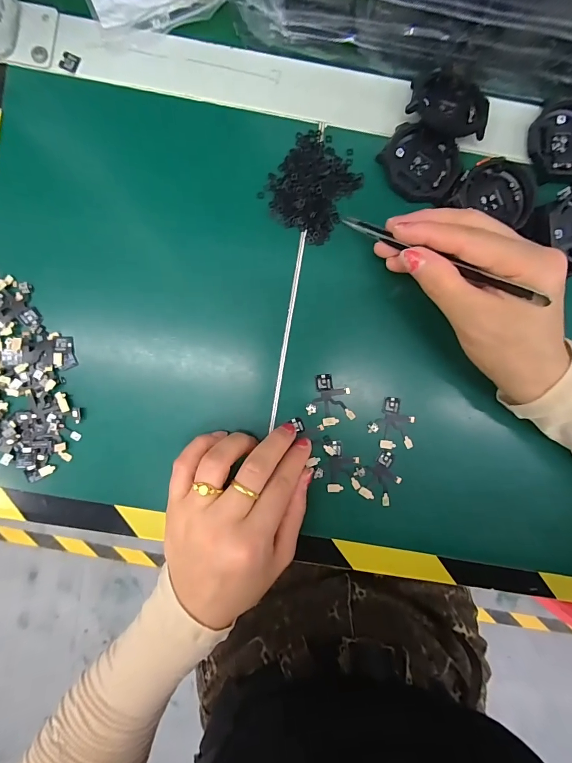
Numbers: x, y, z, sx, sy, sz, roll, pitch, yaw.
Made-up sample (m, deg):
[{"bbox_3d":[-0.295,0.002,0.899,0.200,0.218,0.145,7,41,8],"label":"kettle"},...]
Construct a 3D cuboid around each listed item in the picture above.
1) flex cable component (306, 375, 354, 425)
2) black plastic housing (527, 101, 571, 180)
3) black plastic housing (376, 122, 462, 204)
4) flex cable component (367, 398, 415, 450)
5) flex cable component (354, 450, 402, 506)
[{"bbox_3d":[0.030,0.013,0.246,0.031,0.004,0.035,-7,92,-1],"label":"flex cable component"},{"bbox_3d":[0.192,-0.164,0.245,0.049,0.013,0.045,-16,92,-1],"label":"black plastic housing"},{"bbox_3d":[0.090,-0.147,0.241,0.051,0.008,0.047,0,91,-2],"label":"black plastic housing"},{"bbox_3d":[0.074,0.029,0.247,0.032,0.004,0.035,0,91,-2],"label":"flex cable component"},{"bbox_3d":[0.064,0.066,0.247,0.031,0.004,0.035,20,91,-2],"label":"flex cable component"}]

